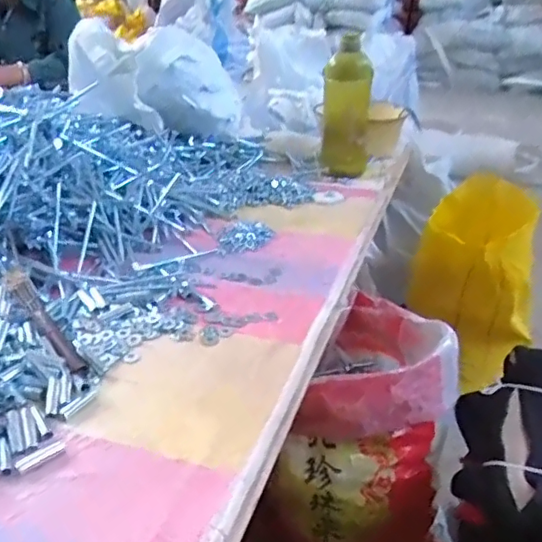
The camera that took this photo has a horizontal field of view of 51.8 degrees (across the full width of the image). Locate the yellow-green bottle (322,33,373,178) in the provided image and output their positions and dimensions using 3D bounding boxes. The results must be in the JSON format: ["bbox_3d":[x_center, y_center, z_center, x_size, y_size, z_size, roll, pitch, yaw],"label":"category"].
[{"bbox_3d":[0.151,-0.326,1.130,0.086,0.244,0.075,-3,29,-4],"label":"yellow-green bottle"}]

